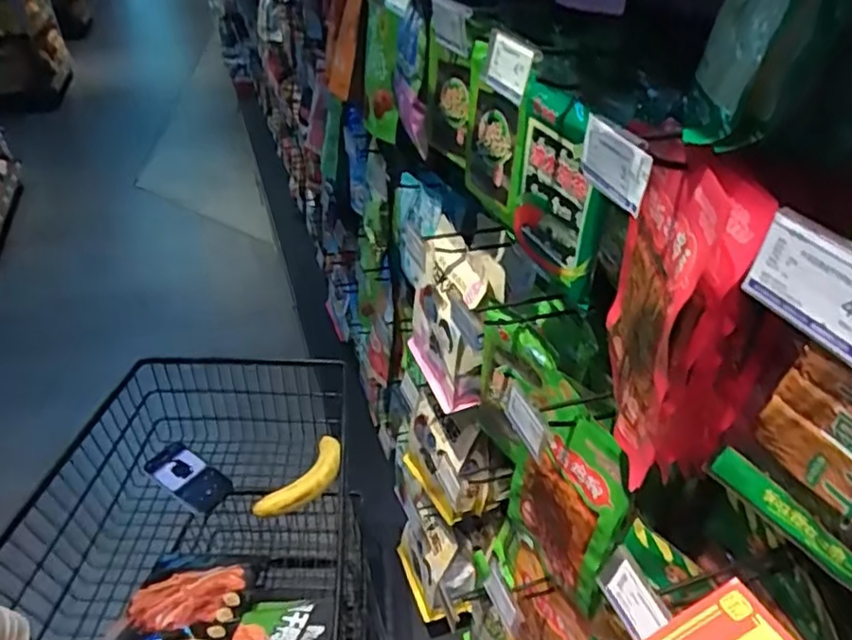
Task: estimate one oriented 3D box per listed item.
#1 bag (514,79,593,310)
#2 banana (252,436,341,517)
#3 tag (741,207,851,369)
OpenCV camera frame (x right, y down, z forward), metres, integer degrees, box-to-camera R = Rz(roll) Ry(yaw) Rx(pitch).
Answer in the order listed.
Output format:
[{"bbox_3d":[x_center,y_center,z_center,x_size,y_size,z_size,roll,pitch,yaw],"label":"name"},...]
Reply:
[{"bbox_3d":[0.130,-0.123,0.642,0.022,0.181,0.129,-13,39,-17],"label":"bag"},{"bbox_3d":[-0.199,0.263,1.074,0.073,0.037,0.183,18,40,22],"label":"banana"},{"bbox_3d":[0.177,-0.012,0.280,0.006,0.045,0.079,-3,34,-22],"label":"tag"}]

